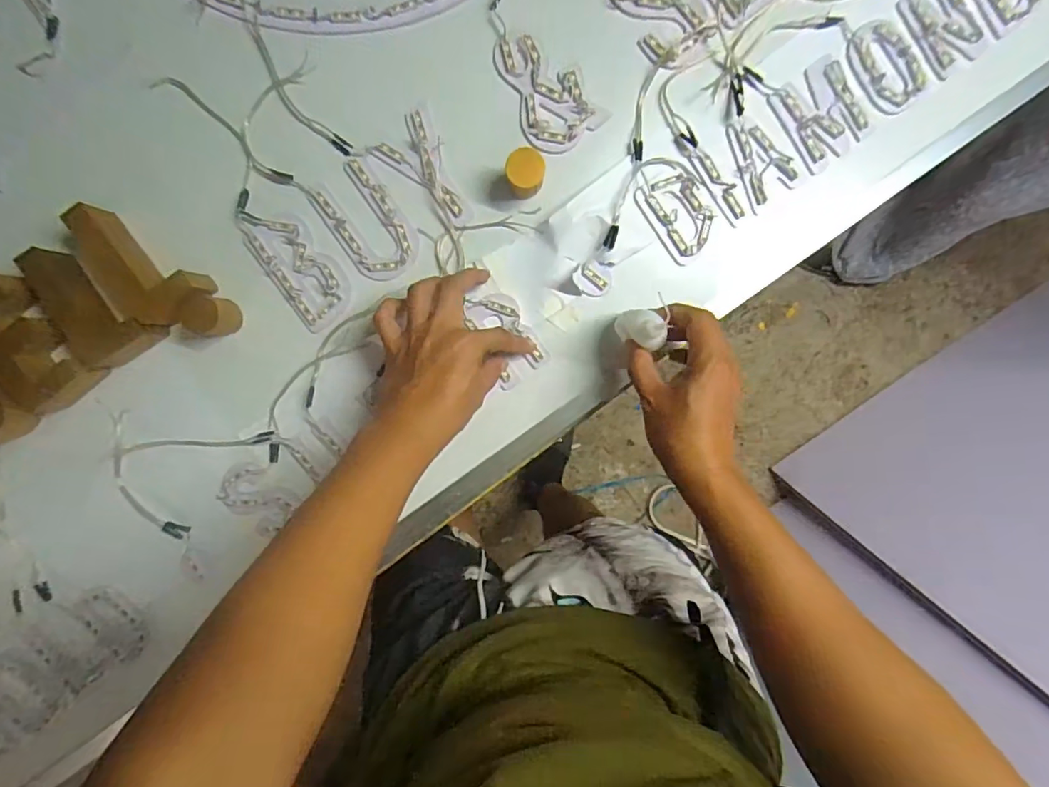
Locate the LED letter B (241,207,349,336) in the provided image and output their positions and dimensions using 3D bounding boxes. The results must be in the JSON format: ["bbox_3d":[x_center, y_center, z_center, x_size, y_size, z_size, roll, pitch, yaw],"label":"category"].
[{"bbox_3d":[-0.209,-0.121,0.500,0.058,0.004,0.122,-35,96,3],"label":"LED letter B"}]

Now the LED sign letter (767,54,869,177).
[{"bbox_3d":[0.273,-0.258,0.500,0.071,0.004,0.079,-32,96,3],"label":"LED sign letter"}]

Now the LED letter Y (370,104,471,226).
[{"bbox_3d":[-0.082,-0.203,0.490,0.059,0.009,0.102,-41,95,3],"label":"LED letter Y"}]

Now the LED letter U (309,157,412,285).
[{"bbox_3d":[-0.144,-0.156,0.496,0.059,0.004,0.105,-34,96,3],"label":"LED letter U"}]

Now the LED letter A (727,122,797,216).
[{"bbox_3d":[0.220,-0.215,0.499,0.048,0.007,0.079,-23,96,2],"label":"LED letter A"}]

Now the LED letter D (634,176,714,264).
[{"bbox_3d":[0.144,-0.164,0.503,0.056,0.006,0.079,-30,96,2],"label":"LED letter D"}]

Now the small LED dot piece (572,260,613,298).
[{"bbox_3d":[0.064,-0.107,0.502,0.035,0.011,0.032,0,96,-1],"label":"small LED dot piece"}]

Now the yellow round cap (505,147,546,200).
[{"bbox_3d":[0.001,-0.192,0.476,0.032,0.038,0.033,0,96,-1],"label":"yellow round cap"}]

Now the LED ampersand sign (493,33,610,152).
[{"bbox_3d":[0.016,-0.272,0.486,0.069,0.004,0.110,-39,96,3],"label":"LED ampersand sign"}]

